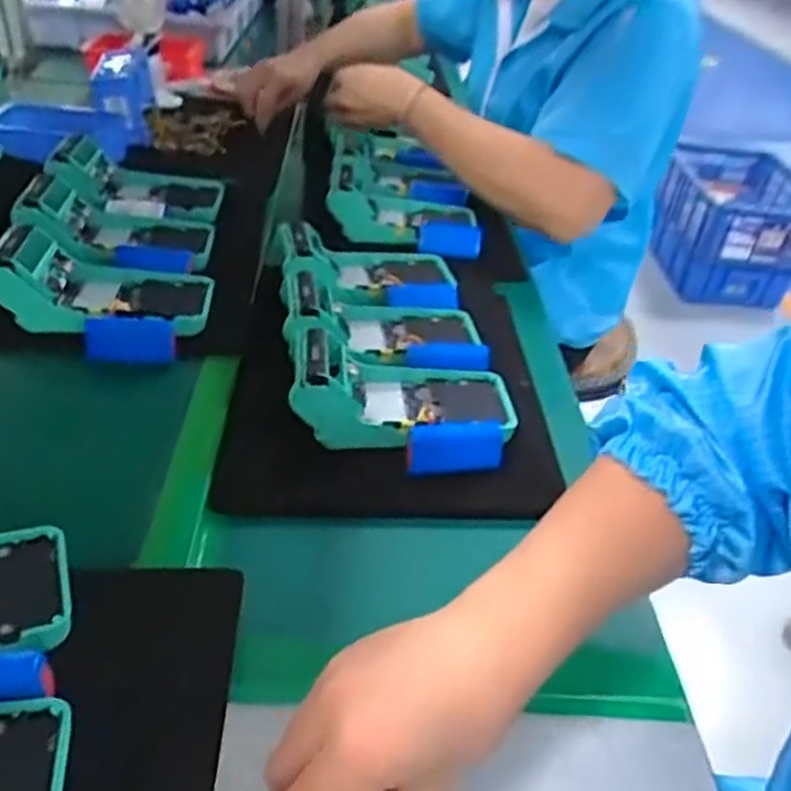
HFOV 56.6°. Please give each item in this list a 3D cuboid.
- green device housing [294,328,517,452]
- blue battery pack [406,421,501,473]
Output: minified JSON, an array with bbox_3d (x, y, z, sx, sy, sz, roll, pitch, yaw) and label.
[{"bbox_3d":[0.008,-0.010,0.562,0.161,0.077,0.083,-1,35,-2],"label":"green device housing"},{"bbox_3d":[0.044,0.034,0.531,0.070,0.028,0.031,-3,35,-5],"label":"blue battery pack"}]

